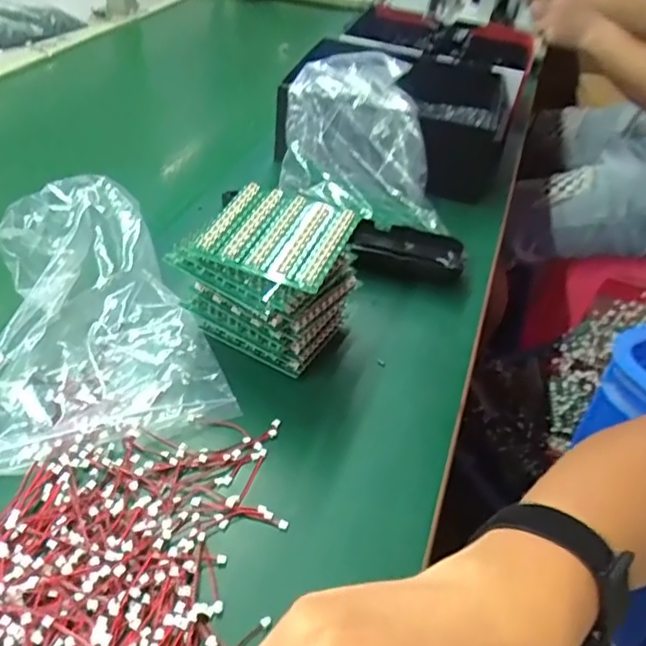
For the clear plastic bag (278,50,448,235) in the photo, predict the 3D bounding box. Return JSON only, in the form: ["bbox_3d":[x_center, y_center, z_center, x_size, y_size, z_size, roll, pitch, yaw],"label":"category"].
[{"bbox_3d":[0.027,-0.189,0.595,0.135,0.103,0.194,-2,43,-9],"label":"clear plastic bag"}]

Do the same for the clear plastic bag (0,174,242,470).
[{"bbox_3d":[-0.173,-0.016,0.413,0.168,0.068,0.213,-13,45,-19],"label":"clear plastic bag"}]

